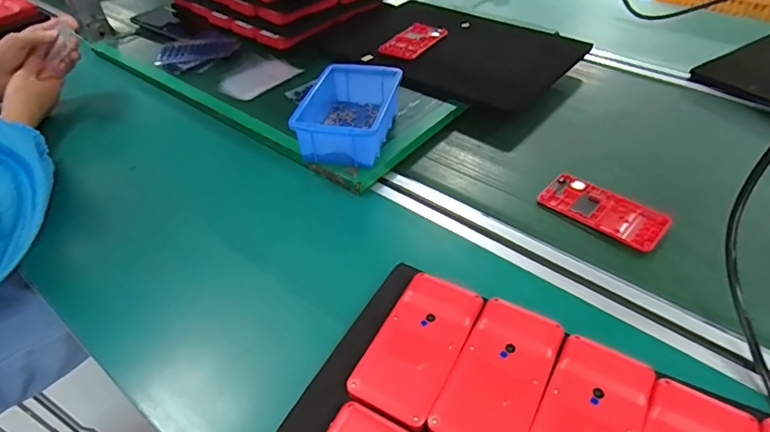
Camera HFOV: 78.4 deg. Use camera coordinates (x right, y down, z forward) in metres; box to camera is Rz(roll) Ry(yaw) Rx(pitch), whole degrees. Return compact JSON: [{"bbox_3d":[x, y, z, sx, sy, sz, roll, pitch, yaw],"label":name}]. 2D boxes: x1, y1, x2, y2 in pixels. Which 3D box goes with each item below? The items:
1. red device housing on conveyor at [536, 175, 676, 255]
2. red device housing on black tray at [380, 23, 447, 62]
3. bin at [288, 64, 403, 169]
[{"bbox_3d":[0.226,-0.006,0.491,0.119,0.010,0.062,29,51,29],"label":"red device housing on conveyor"},{"bbox_3d":[0.044,-0.272,0.731,0.065,0.011,0.128,20,47,21],"label":"red device housing on black tray"},{"bbox_3d":[-0.041,-0.123,0.556,0.098,0.050,0.144,7,45,11],"label":"bin"}]

